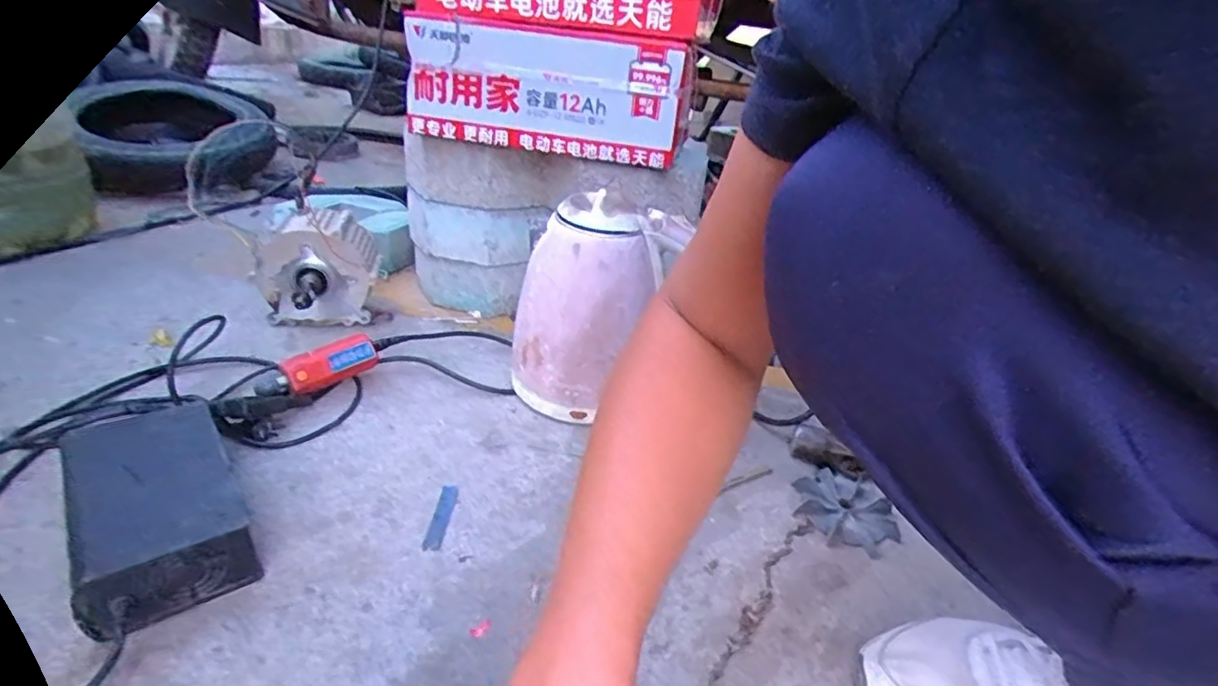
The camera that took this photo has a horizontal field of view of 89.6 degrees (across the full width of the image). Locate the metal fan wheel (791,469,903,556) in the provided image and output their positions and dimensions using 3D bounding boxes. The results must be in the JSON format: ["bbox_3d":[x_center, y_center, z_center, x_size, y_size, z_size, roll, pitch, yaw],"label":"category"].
[{"bbox_3d":[0.218,0.152,0.568,0.086,0.012,0.092,11,31,8],"label":"metal fan wheel"}]

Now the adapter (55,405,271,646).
[{"bbox_3d":[-0.335,0.120,0.456,0.098,0.062,0.172,-17,38,-35],"label":"adapter"}]

